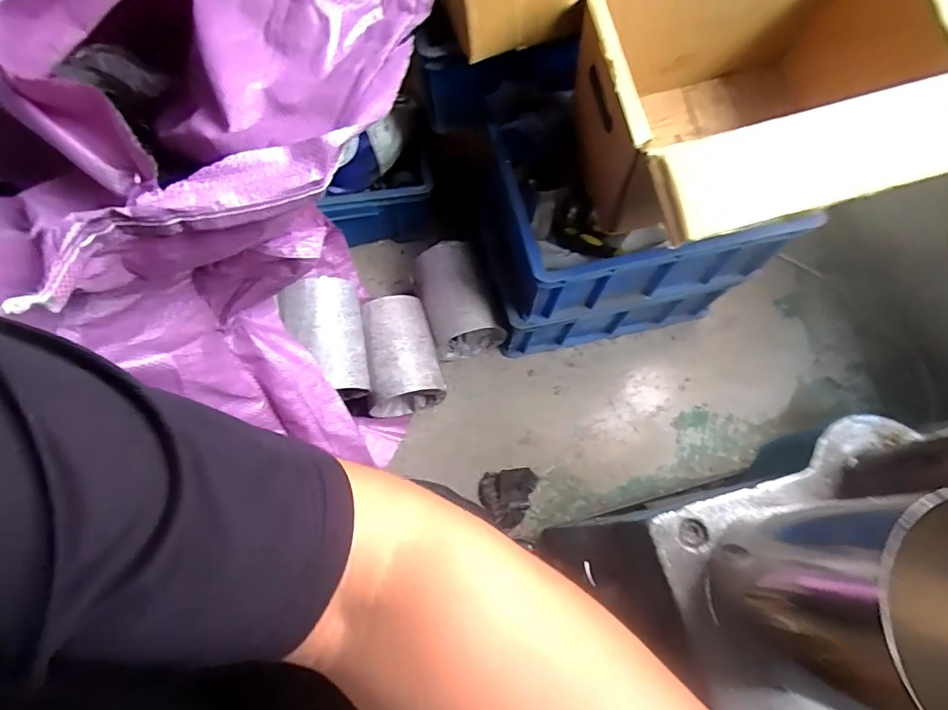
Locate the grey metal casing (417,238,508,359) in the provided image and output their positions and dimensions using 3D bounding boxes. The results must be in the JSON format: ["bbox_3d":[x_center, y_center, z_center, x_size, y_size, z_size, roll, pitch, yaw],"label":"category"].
[{"bbox_3d":[-0.029,-0.089,0.853,0.117,0.118,0.162,-16,71,-7],"label":"grey metal casing"}]

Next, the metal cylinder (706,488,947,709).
[{"bbox_3d":[0.234,0.152,0.287,0.116,0.154,0.126,1,70,-1],"label":"metal cylinder"}]

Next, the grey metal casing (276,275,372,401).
[{"bbox_3d":[-0.204,-0.018,0.719,0.098,0.087,0.168,-14,71,-7],"label":"grey metal casing"}]

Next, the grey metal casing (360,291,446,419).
[{"bbox_3d":[-0.122,0.004,0.821,0.116,0.115,0.163,-16,71,-7],"label":"grey metal casing"}]

